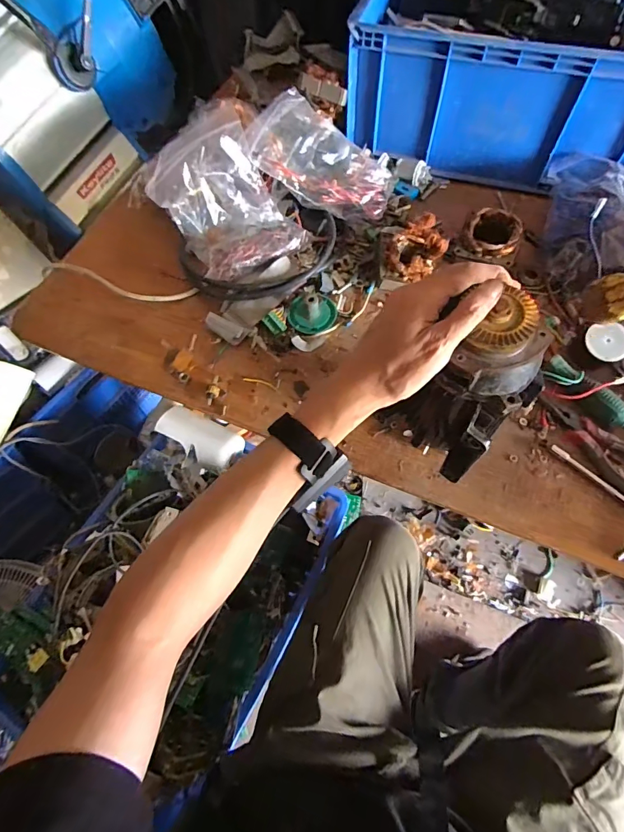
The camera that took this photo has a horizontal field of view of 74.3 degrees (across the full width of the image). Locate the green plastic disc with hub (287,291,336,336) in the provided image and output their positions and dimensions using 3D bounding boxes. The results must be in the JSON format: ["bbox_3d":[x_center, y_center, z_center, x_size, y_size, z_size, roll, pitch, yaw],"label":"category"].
[{"bbox_3d":[0.000,-0.156,0.573,0.066,0.034,0.074,-2,63,1],"label":"green plastic disc with hub"}]

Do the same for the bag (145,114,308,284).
[{"bbox_3d":[-0.117,-0.297,0.574,0.151,0.147,0.167,-34,67,-15],"label":"bag"}]

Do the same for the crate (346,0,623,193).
[{"bbox_3d":[0.324,-0.574,0.663,0.476,0.187,0.352,13,64,8],"label":"crate"}]

